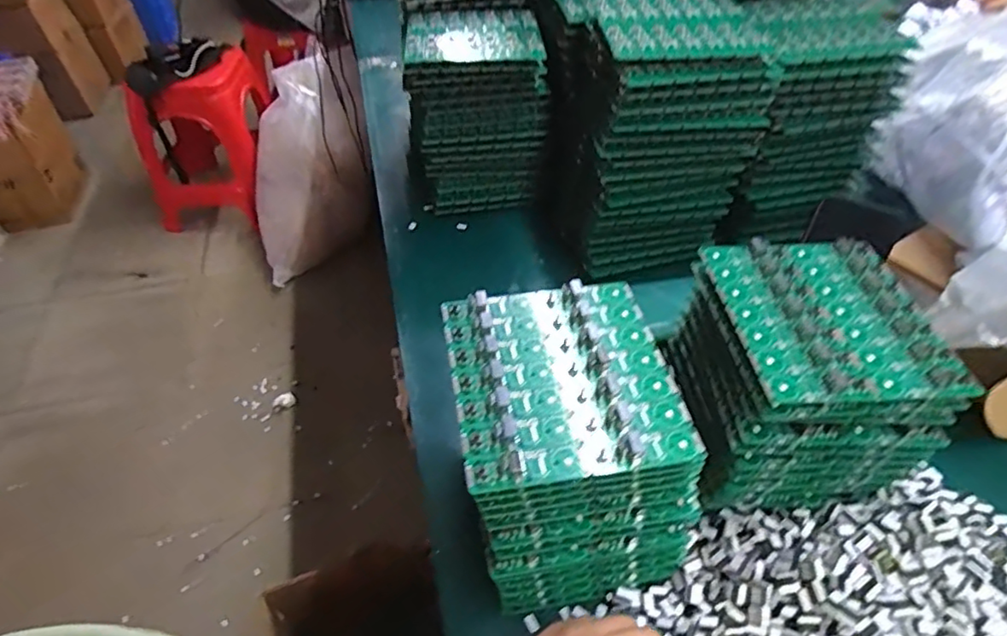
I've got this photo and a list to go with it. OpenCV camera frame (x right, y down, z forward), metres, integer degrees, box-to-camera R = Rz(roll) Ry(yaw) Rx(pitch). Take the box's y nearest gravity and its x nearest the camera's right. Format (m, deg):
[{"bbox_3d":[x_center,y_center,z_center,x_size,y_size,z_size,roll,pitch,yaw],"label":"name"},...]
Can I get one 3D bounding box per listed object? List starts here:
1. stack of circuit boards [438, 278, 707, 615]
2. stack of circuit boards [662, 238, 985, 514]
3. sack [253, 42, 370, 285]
[{"bbox_3d":[0.042,0.090,0.426,0.140,0.157,0.160,-8,46,-7],"label":"stack of circuit boards"},{"bbox_3d":[0.220,0.039,0.452,0.141,0.124,0.155,-2,46,-2],"label":"stack of circuit boards"},{"bbox_3d":[-0.572,-0.419,1.687,0.333,0.478,0.362,-20,49,-17],"label":"sack"}]

